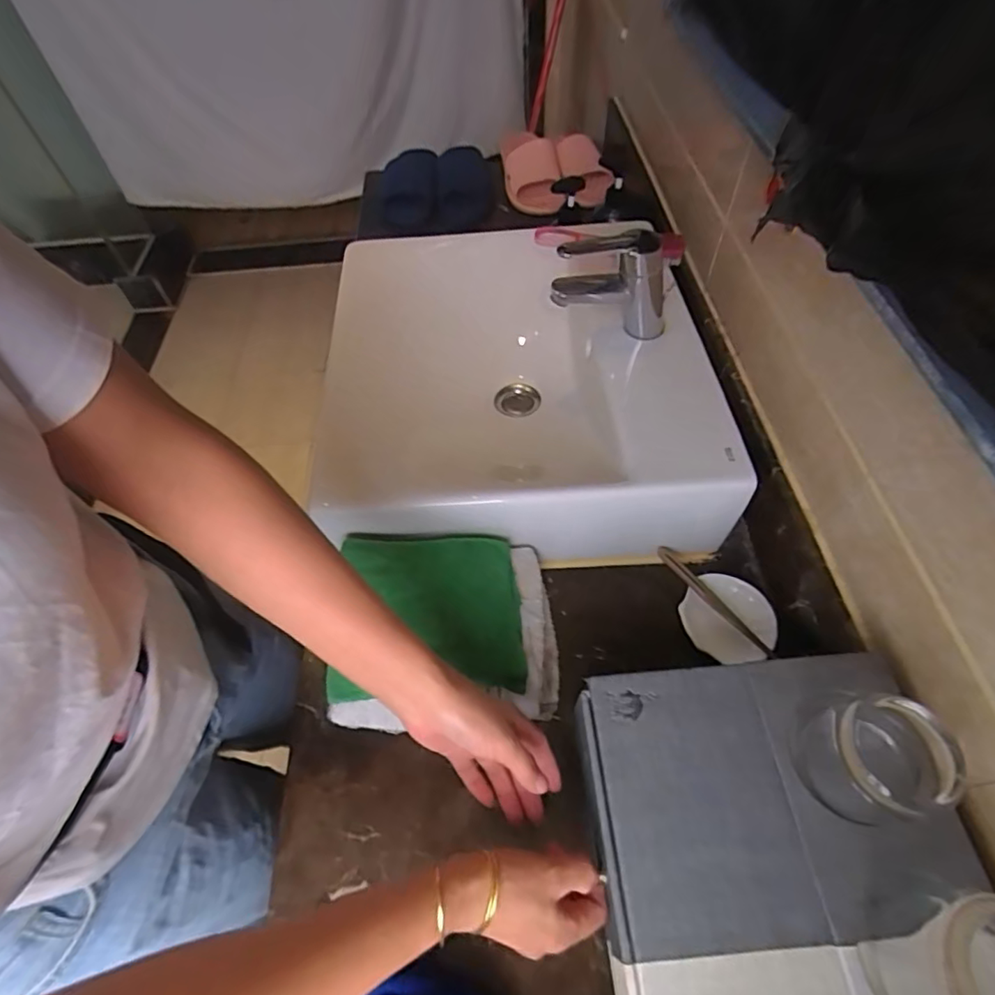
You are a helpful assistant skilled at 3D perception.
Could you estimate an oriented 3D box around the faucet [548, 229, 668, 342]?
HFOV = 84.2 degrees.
[{"bbox_3d":[0.129,-0.236,0.621,0.135,0.119,0.049,-7,56,-2],"label":"faucet"}]

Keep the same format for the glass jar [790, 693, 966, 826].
[{"bbox_3d":[0.242,0.165,0.357,0.070,0.065,0.073,-1,57,2],"label":"glass jar"}]

